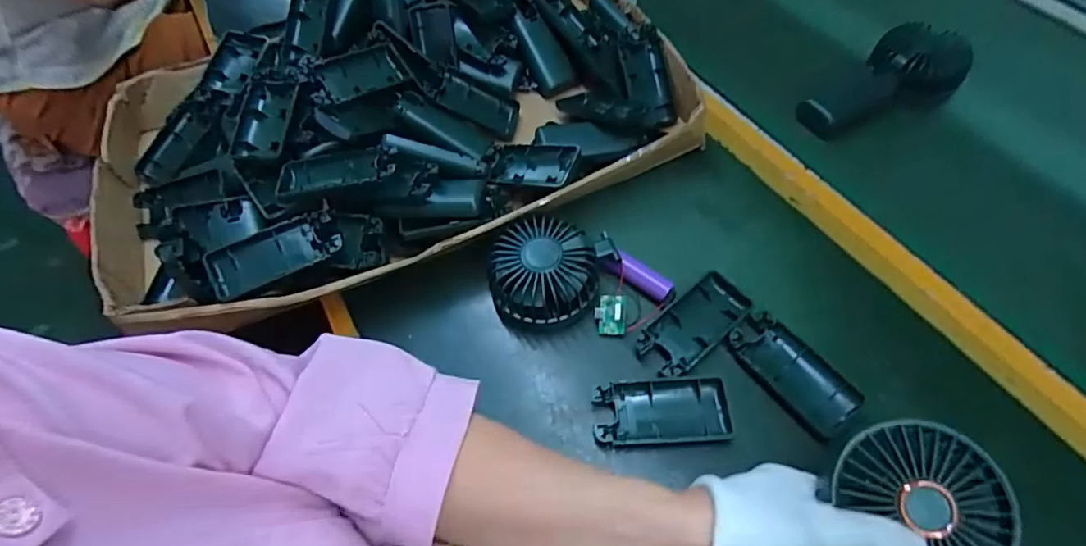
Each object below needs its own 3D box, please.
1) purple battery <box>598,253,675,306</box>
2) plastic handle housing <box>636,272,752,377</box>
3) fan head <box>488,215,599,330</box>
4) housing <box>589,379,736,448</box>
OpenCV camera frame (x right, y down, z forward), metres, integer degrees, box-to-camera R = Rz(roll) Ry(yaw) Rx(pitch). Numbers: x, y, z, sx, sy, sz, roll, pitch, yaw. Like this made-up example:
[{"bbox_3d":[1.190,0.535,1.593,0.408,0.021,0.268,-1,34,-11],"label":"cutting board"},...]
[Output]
[{"bbox_3d":[0.074,0.001,0.434,0.065,0.018,0.018,34,64,21],"label":"purple battery"},{"bbox_3d":[0.116,0.040,0.414,0.096,0.016,0.043,-36,63,-20],"label":"plastic handle housing"},{"bbox_3d":[0.002,0.005,0.427,0.080,0.059,0.078,-1,57,1],"label":"fan head"},{"bbox_3d":[0.084,0.100,0.380,0.093,0.018,0.044,-2,57,0],"label":"housing"}]

